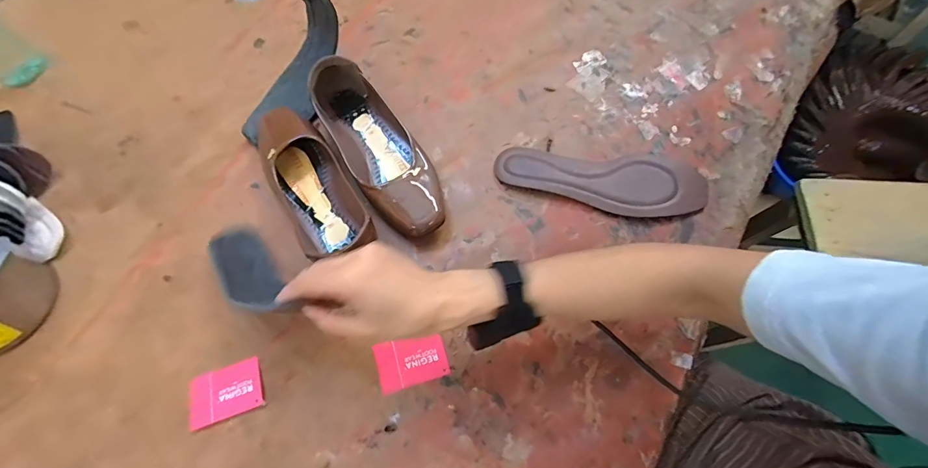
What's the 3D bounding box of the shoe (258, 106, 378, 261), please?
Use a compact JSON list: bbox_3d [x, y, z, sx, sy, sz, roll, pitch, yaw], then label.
[{"bbox_3d":[-0.194,-0.069,0.504,0.083,0.056,0.216,-31,73,-9],"label":"shoe"}]

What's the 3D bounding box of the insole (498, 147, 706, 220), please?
[{"bbox_3d":[0.164,-0.064,0.498,0.245,0.021,0.080,4,71,3],"label":"insole"}]

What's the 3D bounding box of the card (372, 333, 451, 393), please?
[{"bbox_3d":[-0.056,0.135,0.439,0.072,0.004,0.050,-17,71,-5],"label":"card"}]

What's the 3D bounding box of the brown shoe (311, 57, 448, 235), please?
[{"bbox_3d":[-0.105,-0.110,0.498,0.087,0.067,0.252,-30,72,-9],"label":"brown shoe"}]

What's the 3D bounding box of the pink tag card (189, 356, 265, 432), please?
[{"bbox_3d":[-0.251,0.166,0.430,0.073,0.005,0.052,-19,71,-6],"label":"pink tag card"}]

